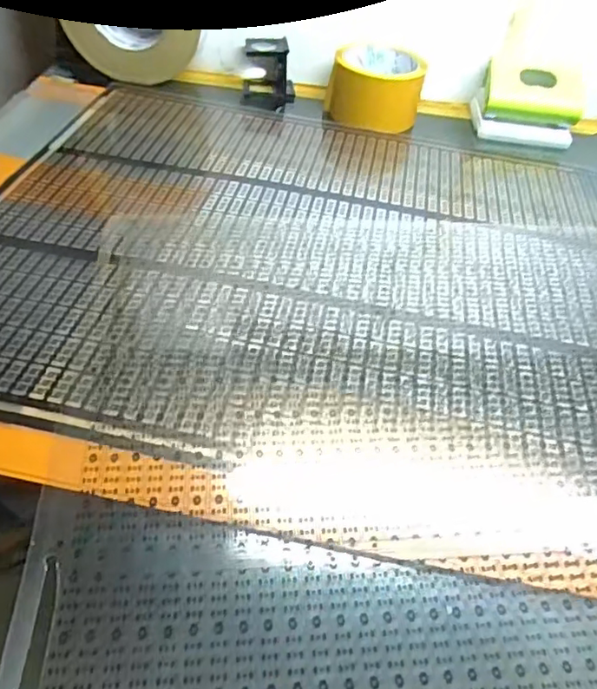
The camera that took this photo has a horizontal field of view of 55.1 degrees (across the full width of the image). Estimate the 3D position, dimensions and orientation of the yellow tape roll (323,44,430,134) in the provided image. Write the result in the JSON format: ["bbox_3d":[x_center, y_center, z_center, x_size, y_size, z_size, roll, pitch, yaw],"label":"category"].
[{"bbox_3d":[0.082,-0.268,0.593,0.093,0.052,0.095,16,45,8],"label":"yellow tape roll"}]

